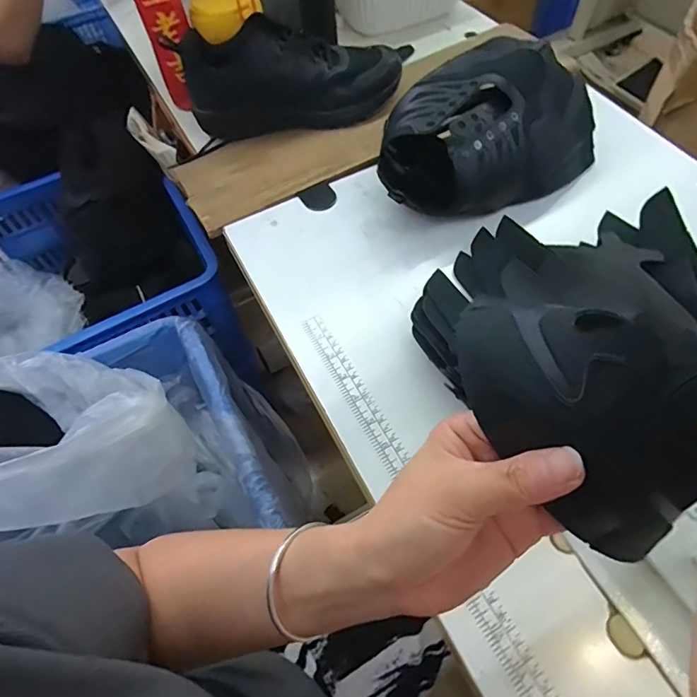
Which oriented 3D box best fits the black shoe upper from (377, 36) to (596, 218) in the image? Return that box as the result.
[{"bbox_3d":[0.148,-0.234,0.515,0.261,0.113,0.140,-24,61,-10],"label":"black shoe upper"}]

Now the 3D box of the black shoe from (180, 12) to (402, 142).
[{"bbox_3d":[-0.073,-0.356,0.613,0.274,0.097,0.103,-7,59,0],"label":"black shoe"}]

